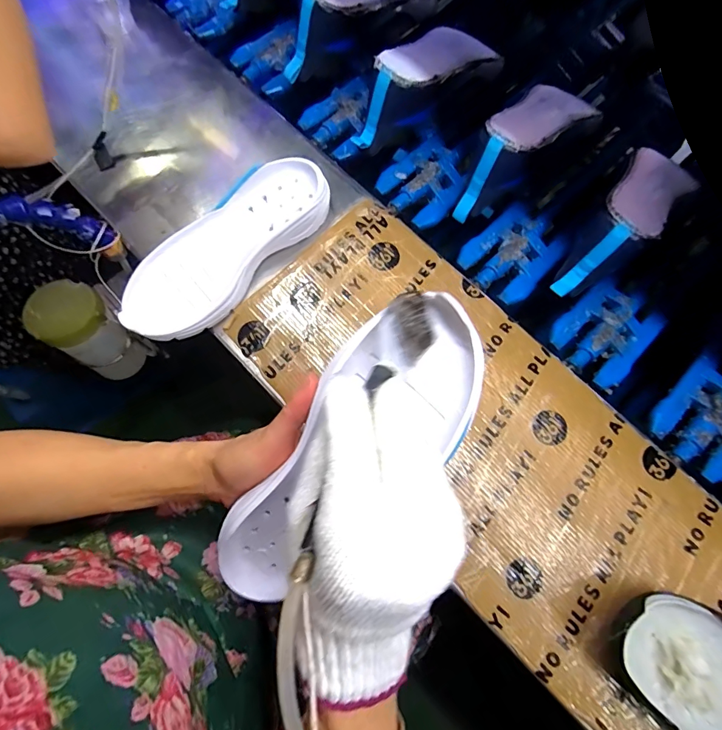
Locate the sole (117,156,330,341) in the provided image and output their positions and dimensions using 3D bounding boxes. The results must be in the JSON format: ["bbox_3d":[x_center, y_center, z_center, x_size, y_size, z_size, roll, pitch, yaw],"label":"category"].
[{"bbox_3d":[-0.137,-0.121,0.433,0.241,0.037,0.093,-41,79,-10],"label":"sole"}]

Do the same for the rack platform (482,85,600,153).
[{"bbox_3d":[0.203,-0.282,0.466,0.068,0.006,0.183,45,61,10],"label":"rack platform"}]

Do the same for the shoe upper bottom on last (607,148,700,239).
[{"bbox_3d":[0.302,-0.181,0.432,0.069,0.007,0.165,41,60,10],"label":"shoe upper bottom on last"}]

